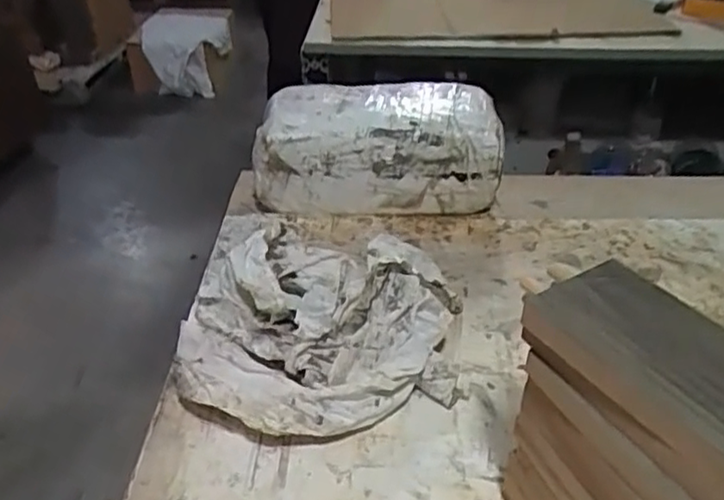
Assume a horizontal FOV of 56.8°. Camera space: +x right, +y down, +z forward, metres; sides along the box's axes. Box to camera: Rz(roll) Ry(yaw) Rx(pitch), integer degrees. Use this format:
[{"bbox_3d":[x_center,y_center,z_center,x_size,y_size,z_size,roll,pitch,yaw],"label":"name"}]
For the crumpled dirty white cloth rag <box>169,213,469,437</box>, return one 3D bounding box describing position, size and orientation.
[{"bbox_3d":[-0.036,0.054,0.493,0.205,0.077,0.171,7,37,11],"label":"crumpled dirty white cloth rag"}]

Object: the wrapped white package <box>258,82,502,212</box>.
[{"bbox_3d":[0.015,-0.109,0.678,0.239,0.104,0.099,7,37,10],"label":"wrapped white package"}]

